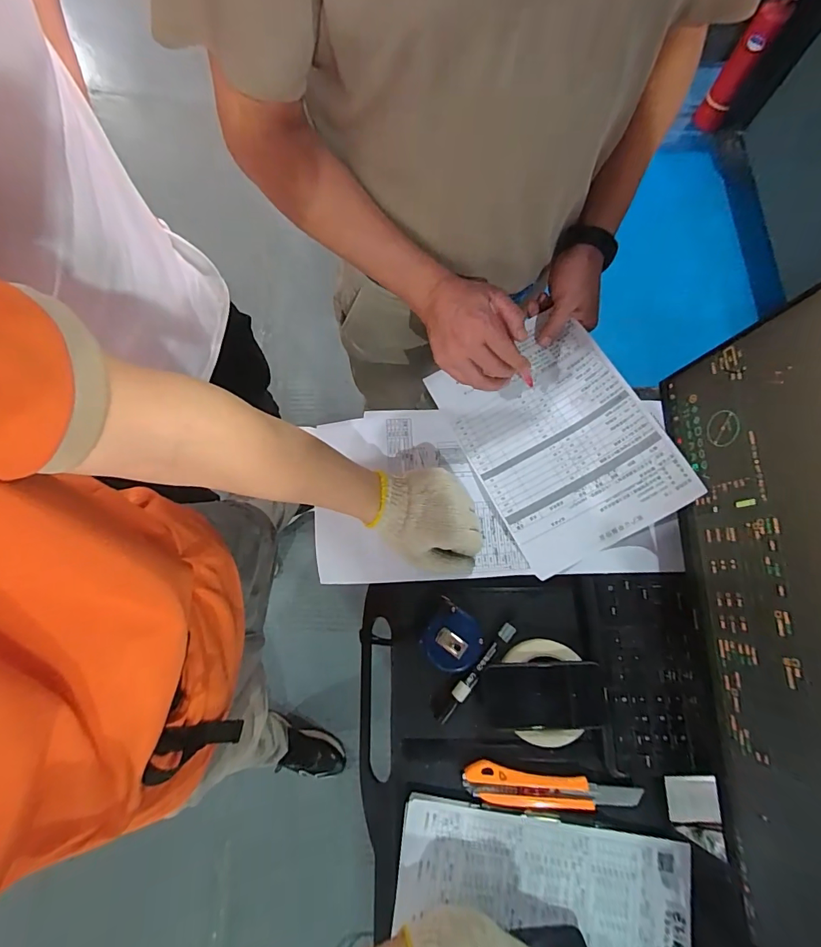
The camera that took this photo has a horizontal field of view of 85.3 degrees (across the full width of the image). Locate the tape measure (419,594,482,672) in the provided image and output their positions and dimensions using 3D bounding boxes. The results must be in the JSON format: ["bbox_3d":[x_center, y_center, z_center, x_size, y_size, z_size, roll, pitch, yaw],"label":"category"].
[{"bbox_3d":[0.047,0.190,0.506,0.064,0.024,0.068,0,76,-1],"label":"tape measure"}]

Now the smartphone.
[{"bbox_3d":[0.147,0.243,0.488,0.128,0.015,0.065,-3,76,-2],"label":"smartphone"}]

